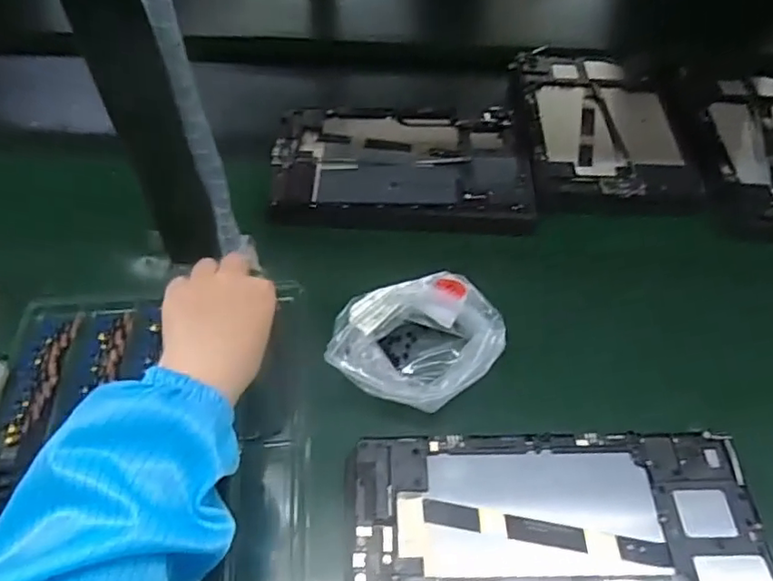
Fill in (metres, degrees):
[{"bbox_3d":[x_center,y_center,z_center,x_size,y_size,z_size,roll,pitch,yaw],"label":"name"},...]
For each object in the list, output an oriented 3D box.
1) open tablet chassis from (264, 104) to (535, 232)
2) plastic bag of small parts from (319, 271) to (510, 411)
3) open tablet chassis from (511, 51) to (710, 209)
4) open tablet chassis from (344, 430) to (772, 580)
[{"bbox_3d":[0.014,-0.121,0.560,0.239,0.005,0.170,3,51,3],"label":"open tablet chassis"},{"bbox_3d":[0.023,0.040,0.424,0.118,0.055,0.095,-1,51,-1],"label":"plastic bag of small parts"},{"bbox_3d":[0.225,-0.174,0.611,0.163,0.021,0.273,1,51,1],"label":"open tablet chassis"},{"bbox_3d":[0.099,0.158,0.334,0.243,0.009,0.156,-1,53,-1],"label":"open tablet chassis"}]

